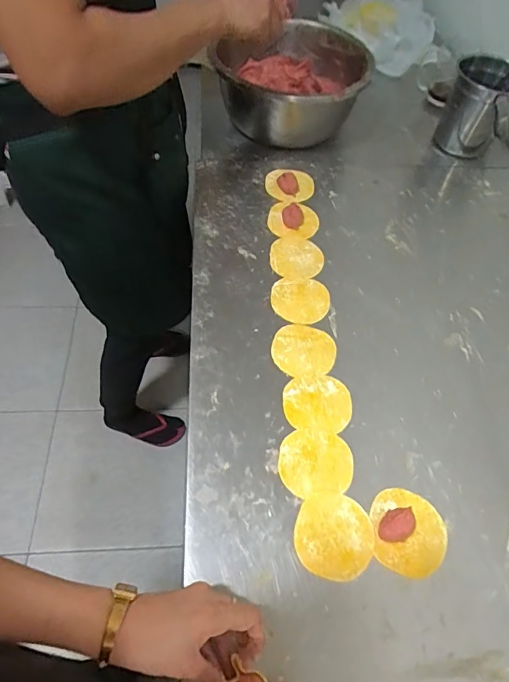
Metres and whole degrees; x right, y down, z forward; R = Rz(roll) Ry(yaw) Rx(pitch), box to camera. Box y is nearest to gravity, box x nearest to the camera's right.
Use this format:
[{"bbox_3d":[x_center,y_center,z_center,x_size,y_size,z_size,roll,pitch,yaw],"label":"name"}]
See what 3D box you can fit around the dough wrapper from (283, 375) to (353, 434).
[{"bbox_3d":[0.078,0.075,0.544,0.082,0.004,0.071,7,58,-1],"label":"dough wrapper"}]

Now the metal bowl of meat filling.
[{"bbox_3d":[0.067,-0.458,0.801,0.252,0.117,0.246,-7,59,-9],"label":"metal bowl of meat filling"}]

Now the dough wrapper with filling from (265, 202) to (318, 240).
[{"bbox_3d":[0.062,-0.196,0.712,0.081,0.012,0.068,1,58,-5],"label":"dough wrapper with filling"}]

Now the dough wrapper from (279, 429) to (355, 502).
[{"bbox_3d":[0.069,0.136,0.503,0.084,0.004,0.074,-6,59,-8],"label":"dough wrapper"}]

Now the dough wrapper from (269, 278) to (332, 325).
[{"bbox_3d":[0.065,-0.057,0.626,0.080,0.005,0.078,9,58,1],"label":"dough wrapper"}]

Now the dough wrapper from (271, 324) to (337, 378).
[{"bbox_3d":[0.065,0.012,0.585,0.084,0.004,0.076,-4,58,-8],"label":"dough wrapper"}]

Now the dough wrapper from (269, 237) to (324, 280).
[{"bbox_3d":[0.064,-0.126,0.674,0.080,0.004,0.082,7,58,0],"label":"dough wrapper"}]

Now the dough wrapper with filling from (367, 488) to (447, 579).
[{"bbox_3d":[0.164,0.195,0.460,0.079,0.027,0.084,2,58,-4],"label":"dough wrapper with filling"}]

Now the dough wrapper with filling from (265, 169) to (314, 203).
[{"bbox_3d":[0.060,-0.265,0.754,0.081,0.009,0.079,6,58,-1],"label":"dough wrapper with filling"}]

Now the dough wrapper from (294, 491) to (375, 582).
[{"bbox_3d":[0.084,0.202,0.462,0.080,0.004,0.084,2,58,-4],"label":"dough wrapper"}]

